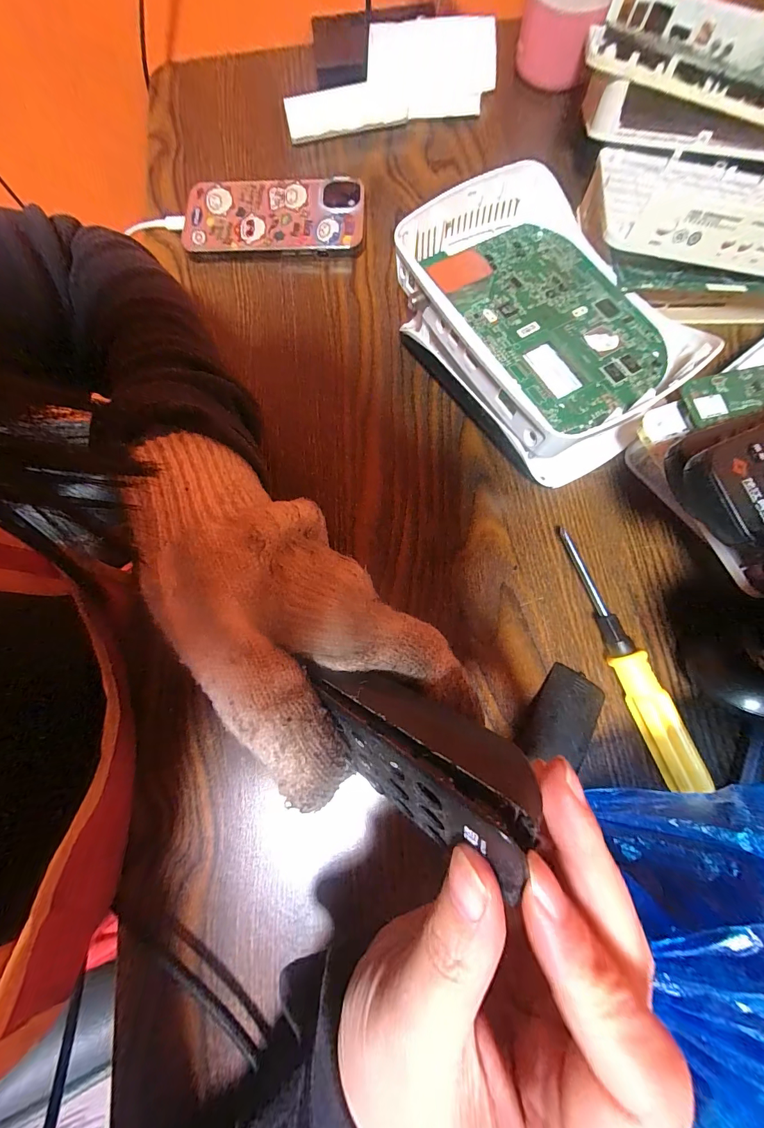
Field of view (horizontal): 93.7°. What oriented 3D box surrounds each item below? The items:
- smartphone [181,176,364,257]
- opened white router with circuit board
[{"bbox_3d":[-0.091,-0.288,0.298,0.148,0.015,0.072,1,78,2],"label":"smartphone"},{"bbox_3d":[0.102,-0.153,0.237,0.137,0.056,0.187,-34,79,-6],"label":"opened white router with circuit board"}]

